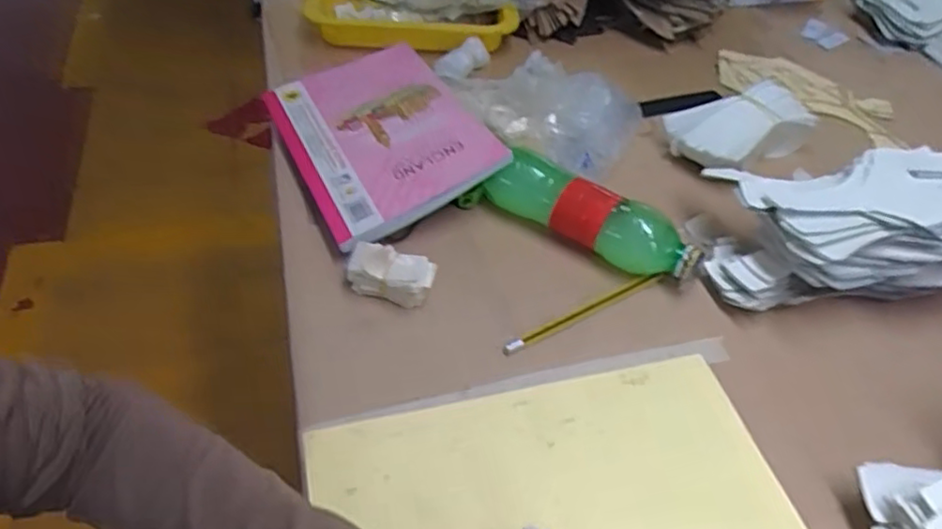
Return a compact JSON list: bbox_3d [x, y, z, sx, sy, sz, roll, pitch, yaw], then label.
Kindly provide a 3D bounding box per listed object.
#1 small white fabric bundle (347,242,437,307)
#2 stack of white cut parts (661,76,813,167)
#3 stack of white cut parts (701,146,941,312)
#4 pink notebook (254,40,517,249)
[{"bbox_3d":[-0.067,0.008,0.555,0.068,0.038,0.036,10,48,6],"label":"small white fabric bundle"},{"bbox_3d":[0.276,-0.143,0.695,0.150,0.056,0.089,-27,55,-25],"label":"stack of white cut parts"},{"bbox_3d":[0.328,-0.027,0.572,0.236,0.092,0.123,1,48,-2],"label":"stack of white cut parts"},{"bbox_3d":[-0.090,-0.132,0.662,0.174,0.028,0.253,-27,51,-11],"label":"pink notebook"}]

